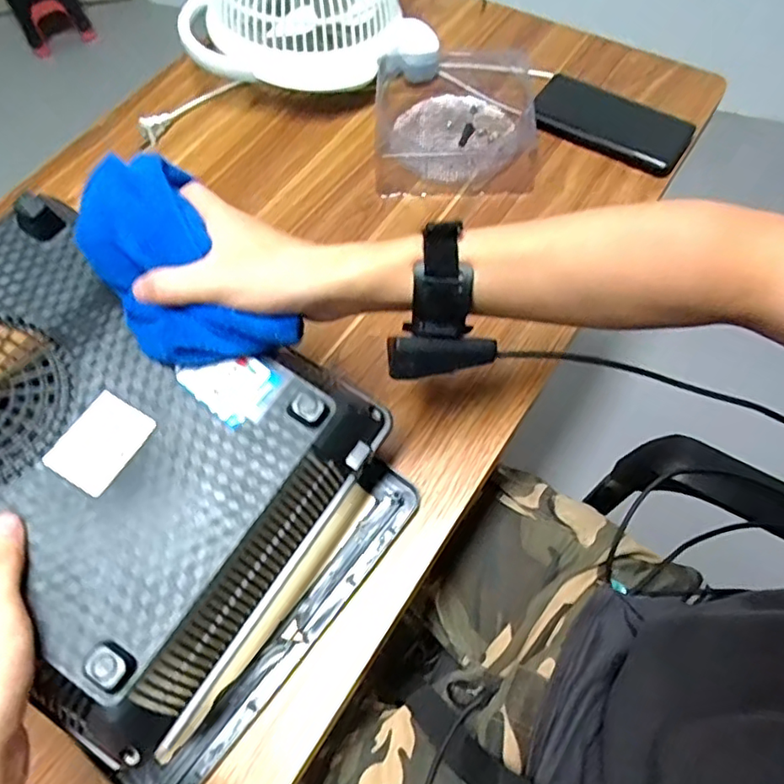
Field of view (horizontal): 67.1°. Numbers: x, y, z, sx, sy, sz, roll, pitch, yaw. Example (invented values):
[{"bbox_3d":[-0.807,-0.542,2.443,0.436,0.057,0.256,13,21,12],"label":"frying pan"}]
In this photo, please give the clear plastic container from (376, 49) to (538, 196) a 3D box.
[{"bbox_3d":[0.072,-0.312,0.665,0.173,0.033,0.211,-1,62,3],"label":"clear plastic container"}]

